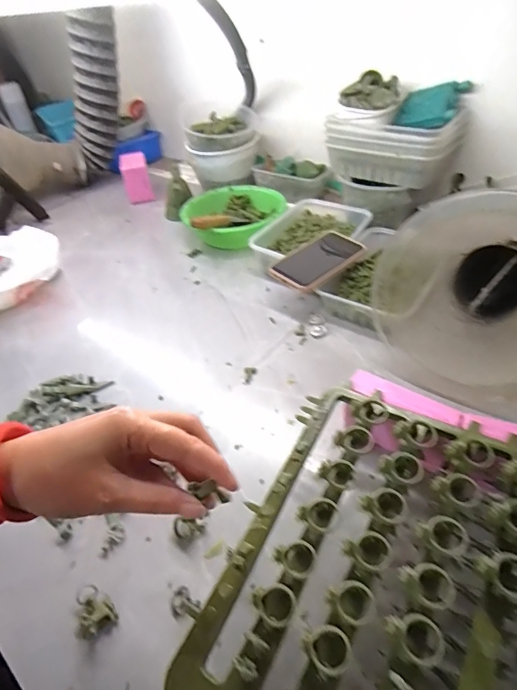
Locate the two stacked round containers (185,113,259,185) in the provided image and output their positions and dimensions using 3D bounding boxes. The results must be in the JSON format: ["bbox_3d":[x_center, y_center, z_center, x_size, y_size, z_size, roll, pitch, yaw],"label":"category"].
[{"bbox_3d":[-0.080,-0.439,0.935,0.155,0.120,0.132,-9,41,-1],"label":"two stacked round containers"}]

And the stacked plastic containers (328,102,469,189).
[{"bbox_3d":[0.237,-0.345,0.729,0.201,0.143,0.126,24,51,31],"label":"stacked plastic containers"}]

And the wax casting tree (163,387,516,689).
[{"bbox_3d":[0.067,0.168,0.279,0.186,0.049,0.327,18,47,26],"label":"wax casting tree"}]

